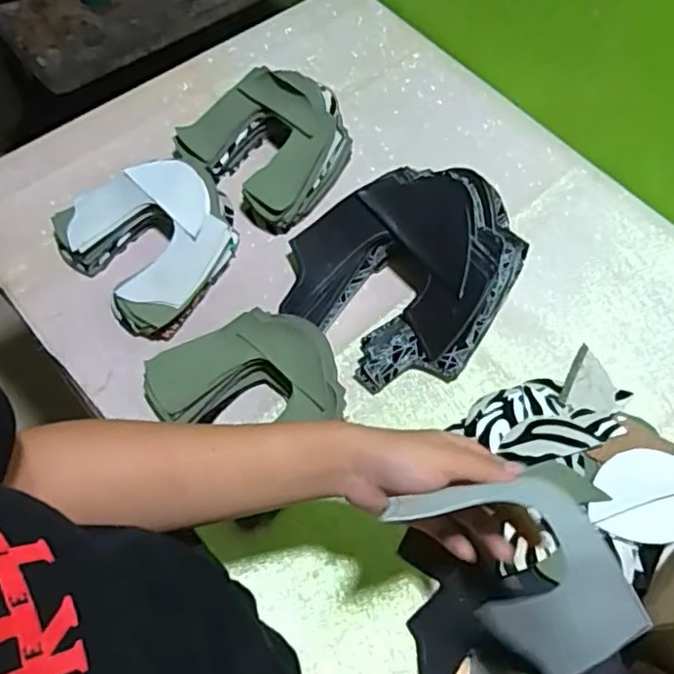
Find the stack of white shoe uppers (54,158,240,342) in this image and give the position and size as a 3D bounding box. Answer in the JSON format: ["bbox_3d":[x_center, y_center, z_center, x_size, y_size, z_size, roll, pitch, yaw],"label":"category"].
[{"bbox_3d":[-0.180,-0.105,0.645,0.166,0.057,0.170,-38,70,-20],"label":"stack of white shoe uppers"}]

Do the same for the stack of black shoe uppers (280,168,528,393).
[{"bbox_3d":[0.063,-0.077,0.621,0.207,0.091,0.227,29,65,12],"label":"stack of black shoe uppers"}]

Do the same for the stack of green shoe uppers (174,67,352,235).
[{"bbox_3d":[-0.075,-0.222,0.704,0.170,0.078,0.153,37,67,16],"label":"stack of green shoe uppers"}]

